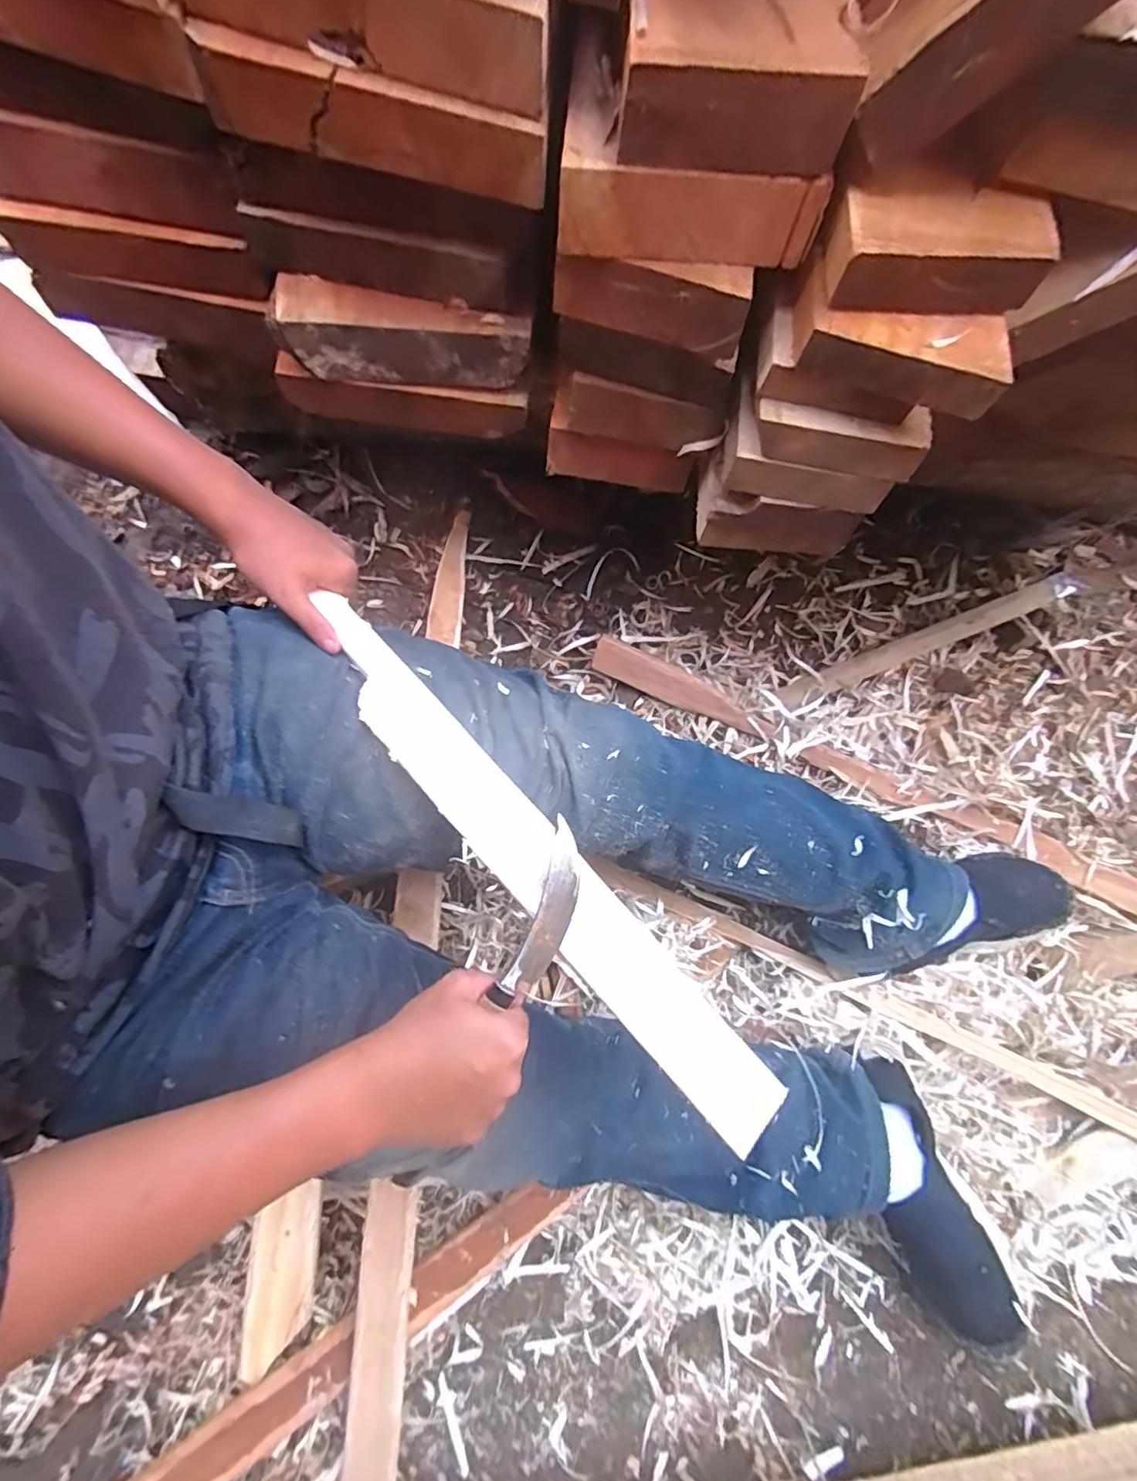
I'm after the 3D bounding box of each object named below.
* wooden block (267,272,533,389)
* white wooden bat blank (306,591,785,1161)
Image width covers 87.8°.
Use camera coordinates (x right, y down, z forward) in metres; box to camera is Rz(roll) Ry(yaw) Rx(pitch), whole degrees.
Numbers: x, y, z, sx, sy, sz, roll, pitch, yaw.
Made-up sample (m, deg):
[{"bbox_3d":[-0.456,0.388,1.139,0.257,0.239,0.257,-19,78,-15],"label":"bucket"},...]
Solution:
[{"bbox_3d":[-0.127,-0.312,0.461,0.189,0.045,0.050,5,74,1],"label":"wooden block"},{"bbox_3d":[-0.034,0.074,0.416,0.055,0.022,0.464,-41,79,-11],"label":"white wooden bat blank"}]

